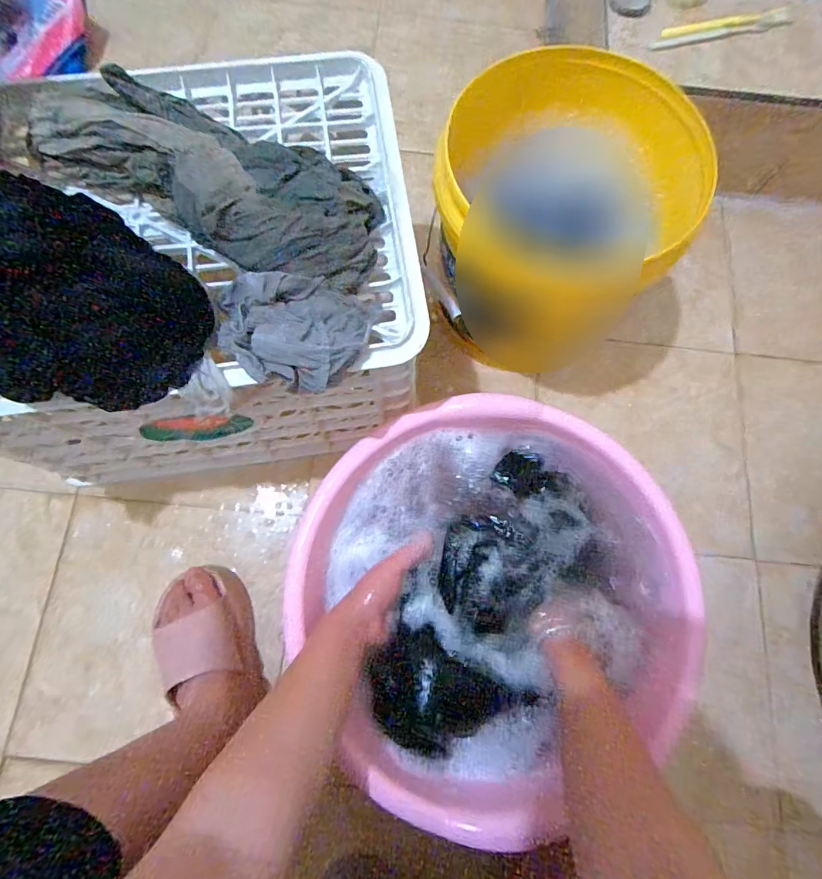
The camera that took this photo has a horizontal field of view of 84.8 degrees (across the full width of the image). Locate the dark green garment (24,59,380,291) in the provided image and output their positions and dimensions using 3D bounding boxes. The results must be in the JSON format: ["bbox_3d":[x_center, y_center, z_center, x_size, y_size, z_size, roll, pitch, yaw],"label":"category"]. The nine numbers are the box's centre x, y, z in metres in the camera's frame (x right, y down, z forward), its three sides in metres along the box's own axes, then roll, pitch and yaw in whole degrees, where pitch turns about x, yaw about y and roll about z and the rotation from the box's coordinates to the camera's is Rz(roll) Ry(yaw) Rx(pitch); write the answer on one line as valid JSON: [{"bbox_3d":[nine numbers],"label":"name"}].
[{"bbox_3d":[-0.164,-0.219,0.372,0.291,0.062,0.135,24,77,5],"label":"dark green garment"}]

